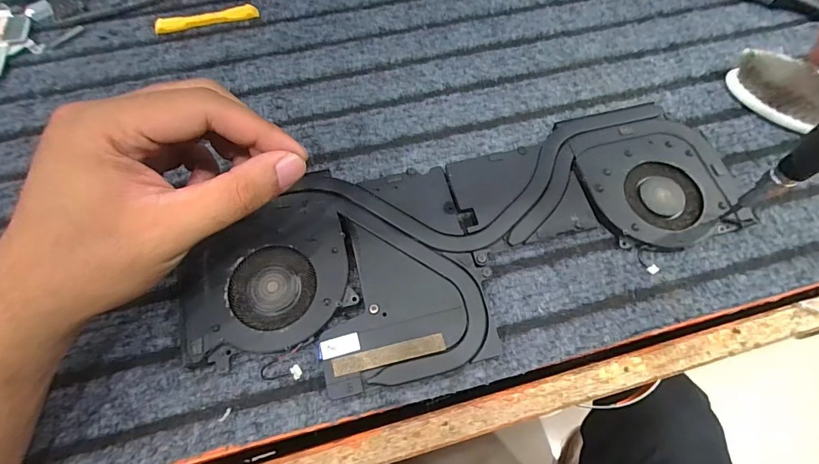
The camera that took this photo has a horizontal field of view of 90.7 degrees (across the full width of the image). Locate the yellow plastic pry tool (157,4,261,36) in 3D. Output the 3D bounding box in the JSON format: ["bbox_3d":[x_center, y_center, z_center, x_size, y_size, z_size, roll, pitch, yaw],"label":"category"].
[{"bbox_3d":[-0.161,-0.170,0.324,0.078,0.009,0.014,-11,66,-6],"label":"yellow plastic pry tool"}]

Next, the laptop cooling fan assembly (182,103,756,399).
[{"bbox_3d":[0.042,0.003,0.245,0.334,0.012,0.122,-18,67,-9],"label":"laptop cooling fan assembly"}]

